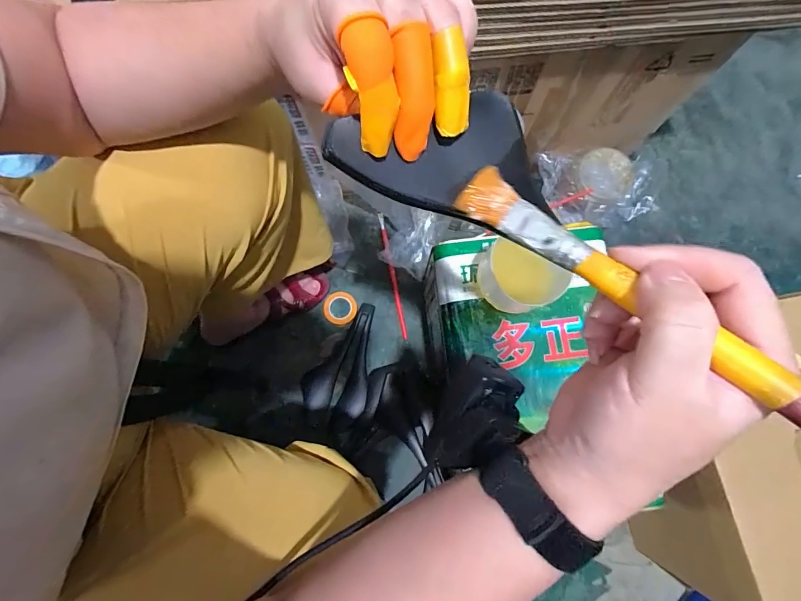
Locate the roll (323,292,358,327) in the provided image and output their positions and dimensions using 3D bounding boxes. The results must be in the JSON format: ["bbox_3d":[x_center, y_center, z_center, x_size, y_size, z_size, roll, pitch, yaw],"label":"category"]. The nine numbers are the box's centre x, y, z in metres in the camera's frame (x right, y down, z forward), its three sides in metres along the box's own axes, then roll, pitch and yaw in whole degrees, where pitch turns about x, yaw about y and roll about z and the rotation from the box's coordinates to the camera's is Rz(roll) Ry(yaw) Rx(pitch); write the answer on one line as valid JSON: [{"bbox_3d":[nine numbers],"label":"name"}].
[{"bbox_3d":[-0.113,0.016,0.721,0.063,0.022,0.062,0,79,0],"label":"roll"}]

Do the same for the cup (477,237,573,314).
[{"bbox_3d":[0.146,-0.029,0.451,0.099,0.081,0.090,0,79,0],"label":"cup"}]

